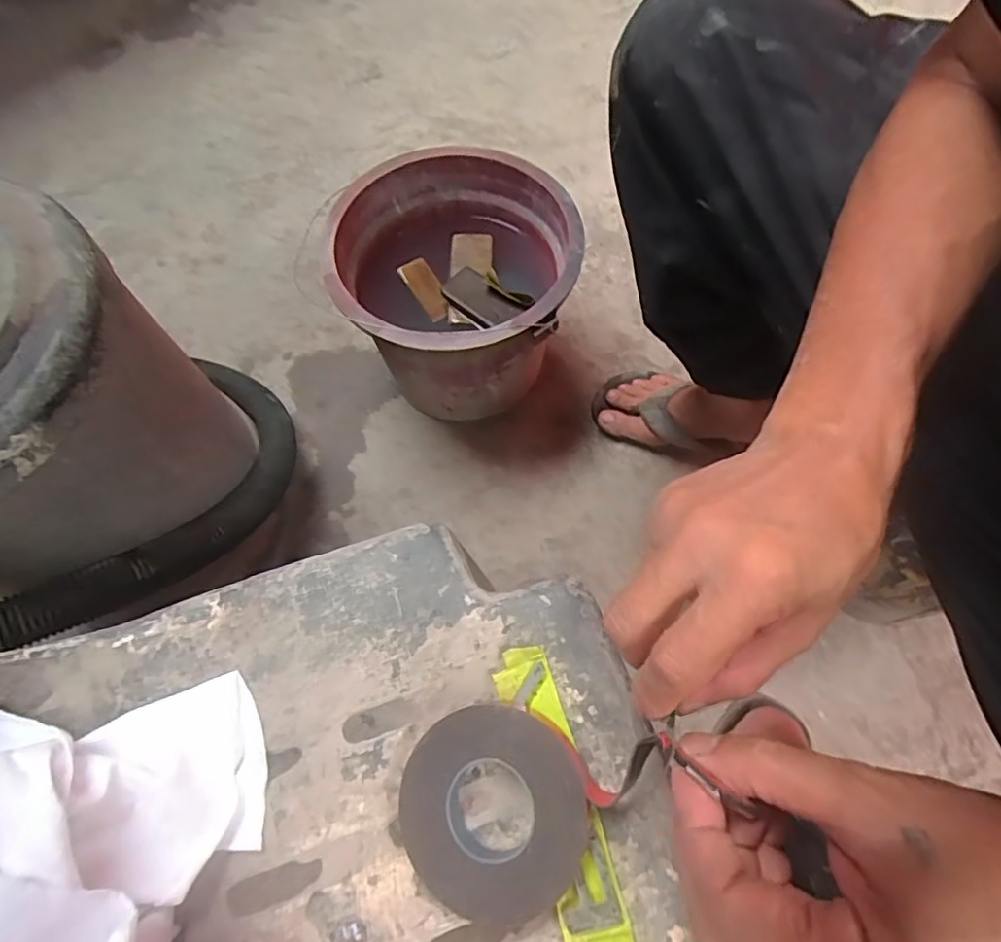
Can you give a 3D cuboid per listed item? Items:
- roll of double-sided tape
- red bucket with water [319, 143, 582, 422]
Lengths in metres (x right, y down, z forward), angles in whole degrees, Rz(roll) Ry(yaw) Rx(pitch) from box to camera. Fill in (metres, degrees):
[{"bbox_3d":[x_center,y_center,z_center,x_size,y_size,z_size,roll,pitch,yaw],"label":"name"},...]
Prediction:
[{"bbox_3d":[0.006,0.147,0.256,0.098,0.022,0.085,17,67,7],"label":"roll of double-sided tape"},{"bbox_3d":[-0.050,-0.202,0.730,0.256,0.234,0.263,0,67,1],"label":"red bucket with water"}]

